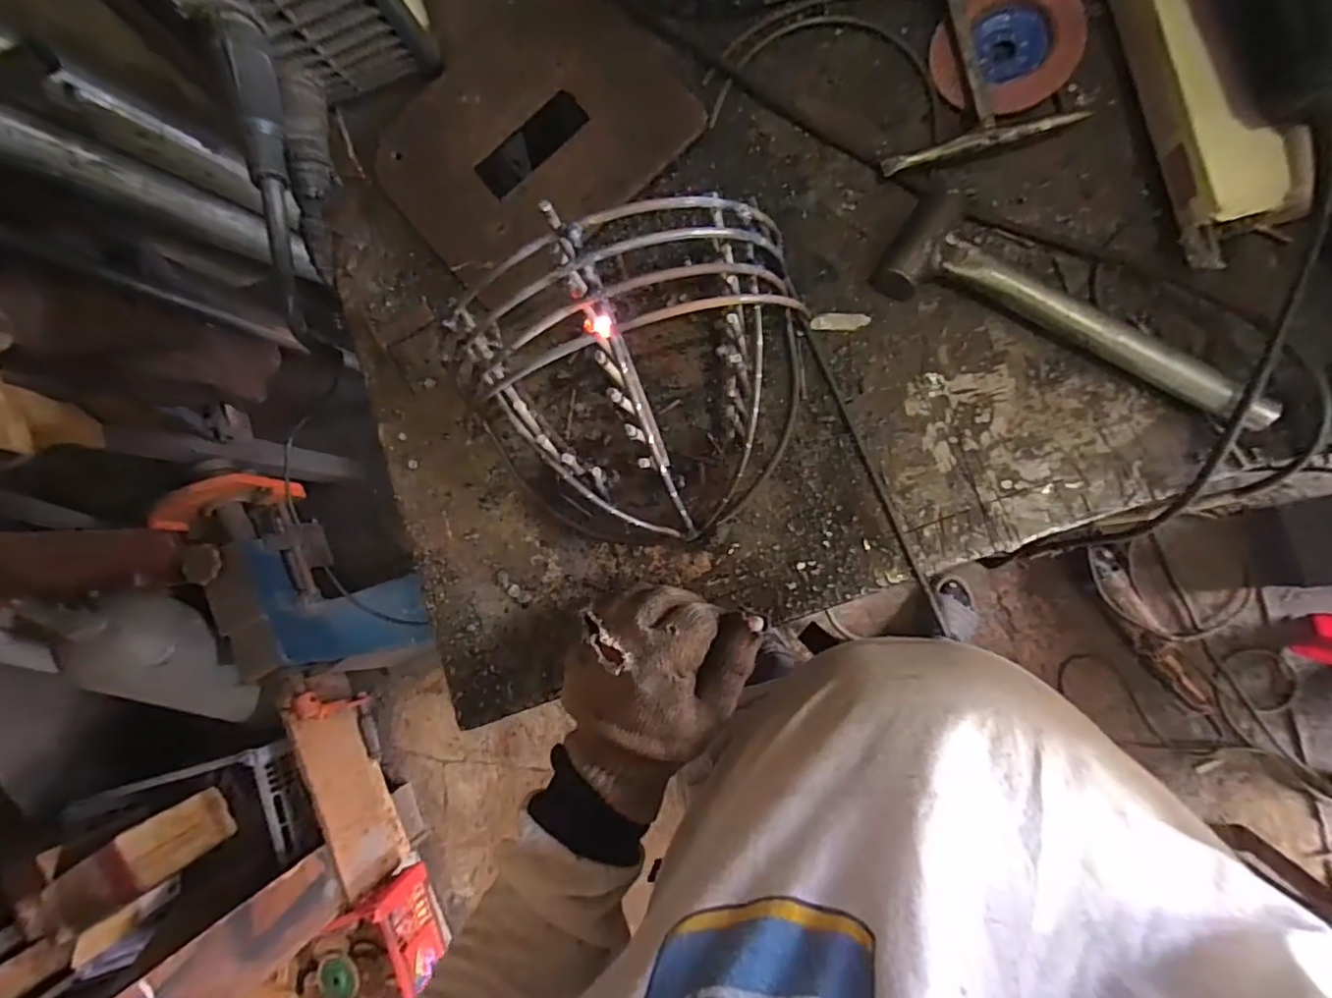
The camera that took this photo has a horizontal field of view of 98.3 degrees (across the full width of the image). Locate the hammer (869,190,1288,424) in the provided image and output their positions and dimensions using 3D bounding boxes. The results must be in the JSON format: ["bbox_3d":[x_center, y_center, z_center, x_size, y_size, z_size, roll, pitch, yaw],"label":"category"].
[{"bbox_3d":[0.267,-0.129,0.379,0.243,0.036,0.073,27,91,9],"label":"hammer"}]

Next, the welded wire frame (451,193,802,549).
[{"bbox_3d":[-0.011,-0.063,0.366,0.239,0.128,0.183,-21,84,7],"label":"welded wire frame"}]

